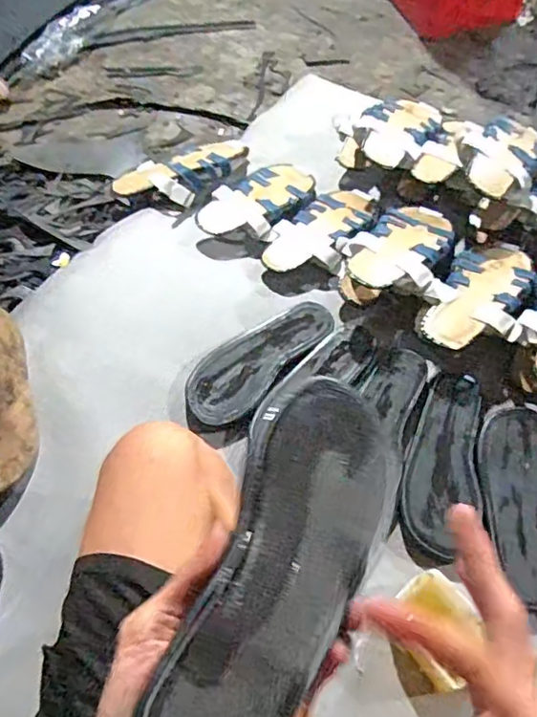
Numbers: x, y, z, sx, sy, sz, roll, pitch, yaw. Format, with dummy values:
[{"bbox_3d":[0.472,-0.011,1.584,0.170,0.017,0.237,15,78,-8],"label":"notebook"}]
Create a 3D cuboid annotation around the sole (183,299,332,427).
[{"bbox_3d":[-0.014,-0.004,0.761,0.096,0.025,0.228,38,67,20],"label":"sole"}]

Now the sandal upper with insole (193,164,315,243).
[{"bbox_3d":[-0.009,-0.257,0.917,0.122,0.037,0.222,37,67,20],"label":"sandal upper with insole"}]

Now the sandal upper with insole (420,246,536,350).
[{"bbox_3d":[0.290,-0.090,0.776,0.122,0.051,0.235,28,63,15],"label":"sandal upper with insole"}]

